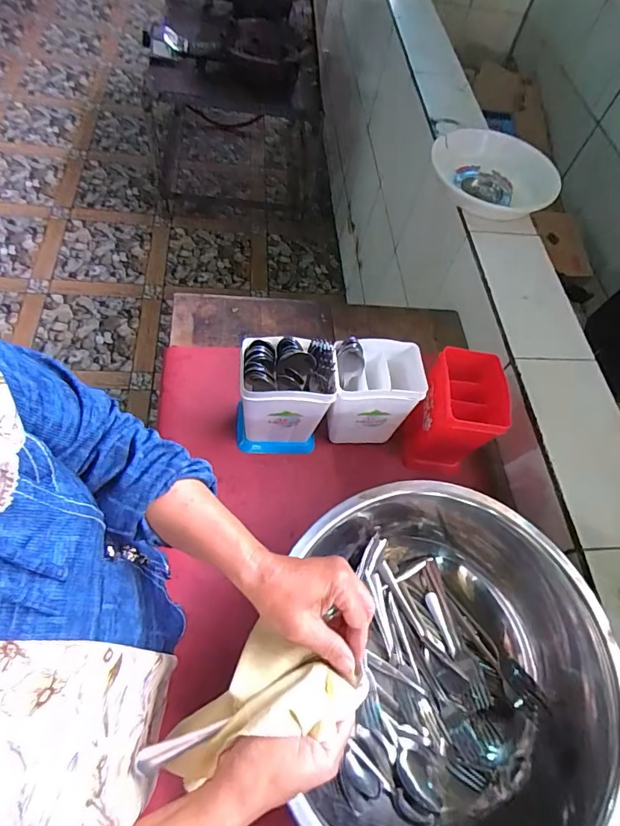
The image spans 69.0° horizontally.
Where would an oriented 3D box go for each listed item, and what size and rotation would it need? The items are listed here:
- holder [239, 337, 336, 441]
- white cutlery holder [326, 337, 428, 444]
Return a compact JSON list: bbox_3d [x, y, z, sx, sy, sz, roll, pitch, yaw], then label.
[{"bbox_3d":[-0.032,-0.030,0.627,0.120,0.169,0.083,0,61,-8],"label":"holder"},{"bbox_3d":[0.089,-0.030,0.658,0.116,0.159,0.094,6,60,-5],"label":"white cutlery holder"}]

